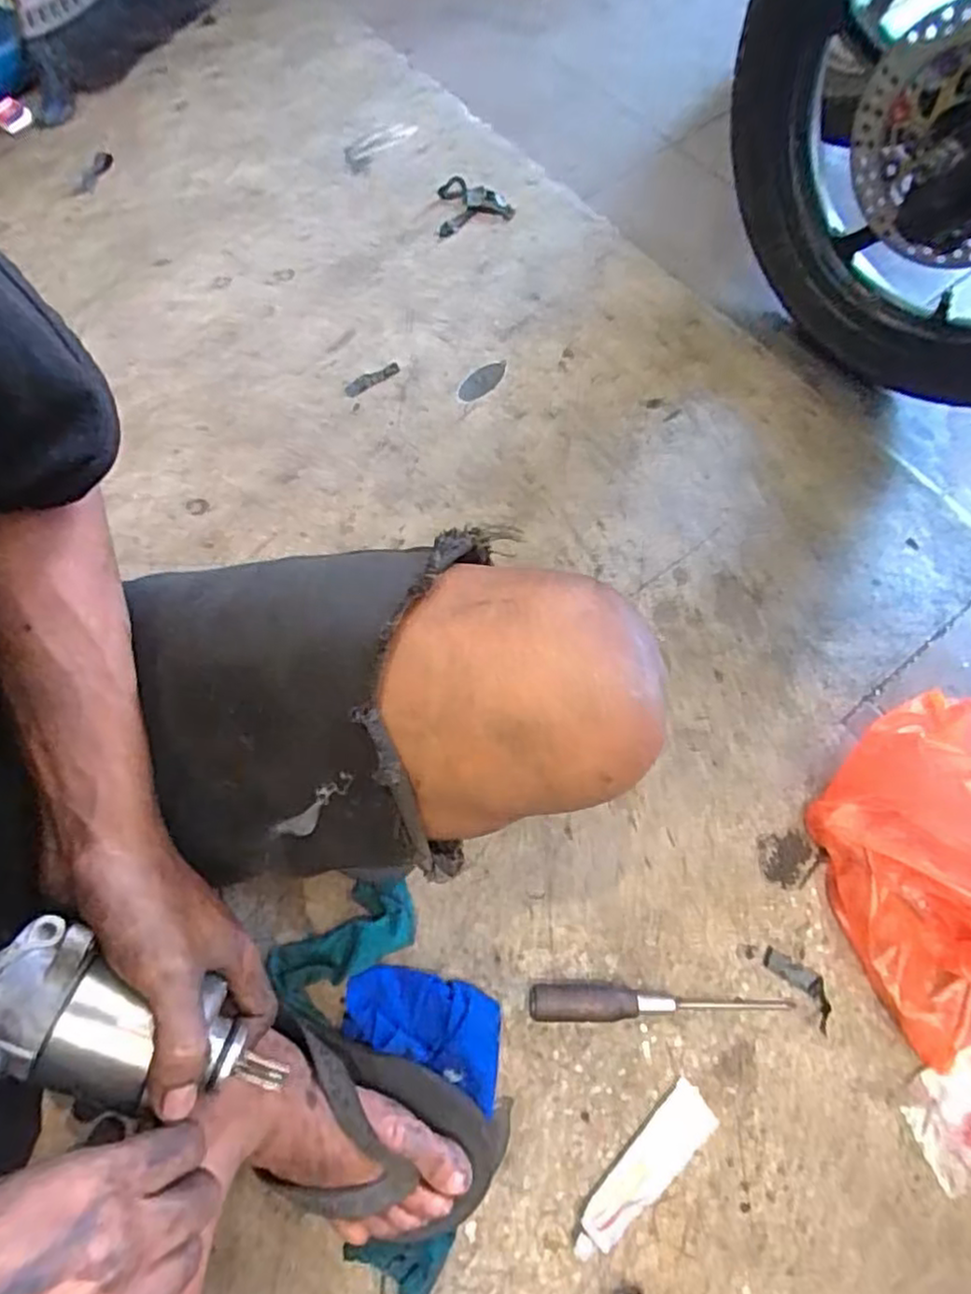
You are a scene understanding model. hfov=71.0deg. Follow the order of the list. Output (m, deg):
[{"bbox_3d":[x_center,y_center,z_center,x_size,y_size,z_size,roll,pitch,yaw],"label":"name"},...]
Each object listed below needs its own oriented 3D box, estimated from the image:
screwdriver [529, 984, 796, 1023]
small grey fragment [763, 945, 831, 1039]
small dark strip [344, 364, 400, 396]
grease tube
[{"bbox_3d":[0.141,0.287,0.548,0.210,0.022,0.028,-1,71,0],"label":"screwdriver"},{"bbox_3d":[0.262,0.278,0.562,0.028,0.004,0.069,-38,75,-12],"label":"small grey fragment"},{"bbox_3d":[-0.133,-0.314,0.796,0.068,0.004,0.021,-28,72,2],"label":"small dark strip"},{"bbox_3d":[0.121,0.399,0.515,0.136,0.022,0.037,-42,76,-13],"label":"grease tube"}]

